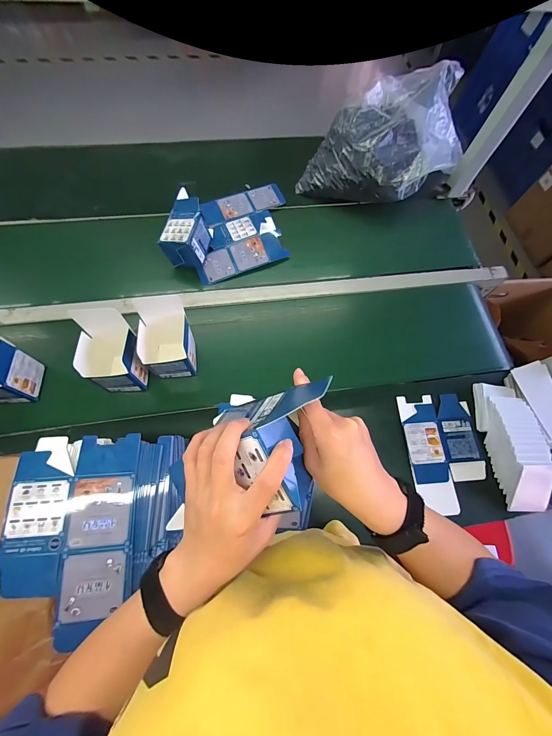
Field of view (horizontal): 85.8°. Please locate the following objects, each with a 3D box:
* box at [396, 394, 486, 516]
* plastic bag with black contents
[{"bbox_3d":[0.360,0.176,0.635,0.158,0.010,0.235,-2,70,-3],"label":"box"},{"bbox_3d":[0.300,-0.591,0.794,0.422,0.178,0.277,-36,76,-14],"label":"plastic bag with black contents"}]

